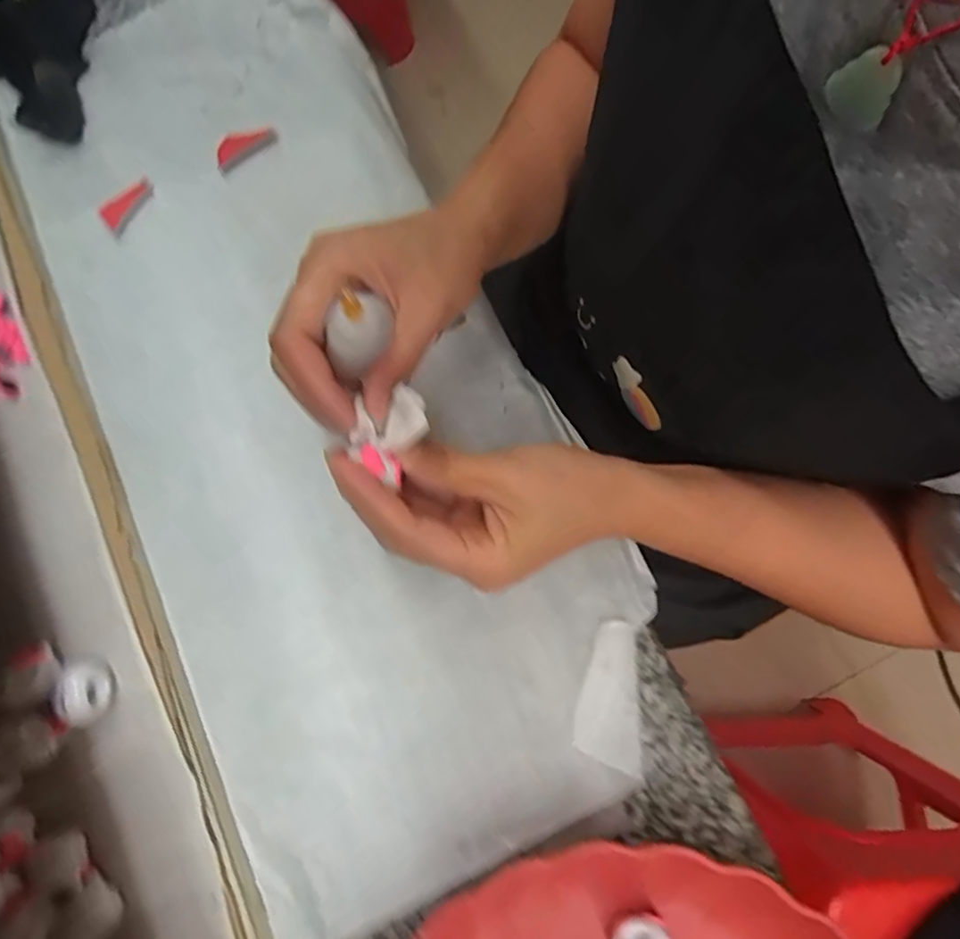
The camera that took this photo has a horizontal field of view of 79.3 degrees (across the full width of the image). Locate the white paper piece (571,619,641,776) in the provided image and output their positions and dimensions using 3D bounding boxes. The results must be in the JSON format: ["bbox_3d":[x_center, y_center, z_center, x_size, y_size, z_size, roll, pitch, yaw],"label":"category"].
[{"bbox_3d":[0.061,0.106,0.275,0.030,0.006,0.065,4,79,0],"label":"white paper piece"}]

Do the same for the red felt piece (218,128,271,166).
[{"bbox_3d":[-0.139,-0.189,0.336,0.035,0.008,0.013,-43,82,-8],"label":"red felt piece"}]

